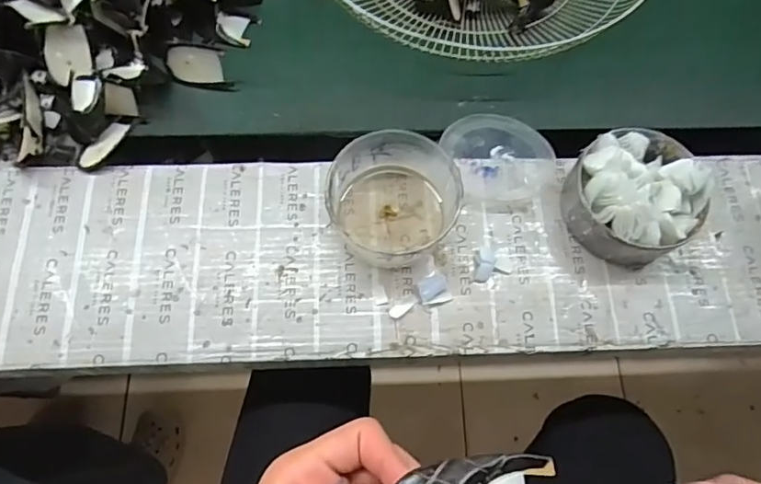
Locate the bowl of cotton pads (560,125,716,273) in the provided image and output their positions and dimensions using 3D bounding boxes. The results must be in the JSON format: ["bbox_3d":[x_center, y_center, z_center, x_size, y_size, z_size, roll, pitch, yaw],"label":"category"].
[{"bbox_3d":[0.235,-0.044,0.479,0.117,0.077,0.114,1,69,-2],"label":"bowl of cotton pads"}]

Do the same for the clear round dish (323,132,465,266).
[{"bbox_3d":[0.012,-0.039,0.478,0.111,0.060,0.109,1,69,-2],"label":"clear round dish"}]

